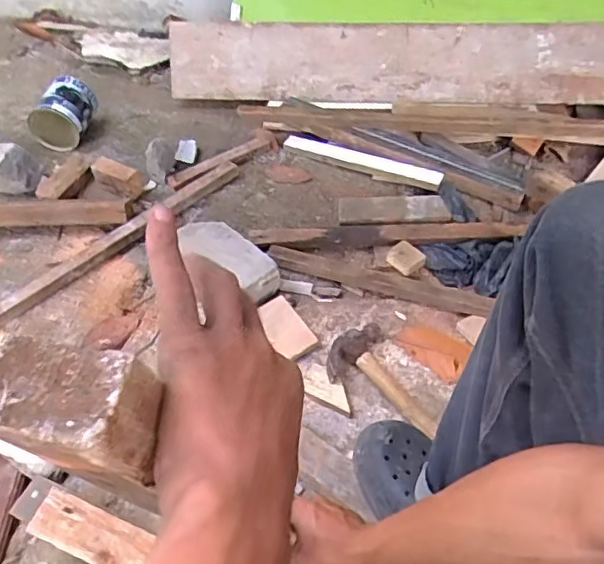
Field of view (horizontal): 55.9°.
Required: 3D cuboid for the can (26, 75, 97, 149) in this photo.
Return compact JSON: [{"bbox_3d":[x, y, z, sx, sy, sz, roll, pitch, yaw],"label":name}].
[{"bbox_3d":[-0.529,-0.375,1.264,0.107,0.111,0.137,-21,43,41],"label":"can"}]

